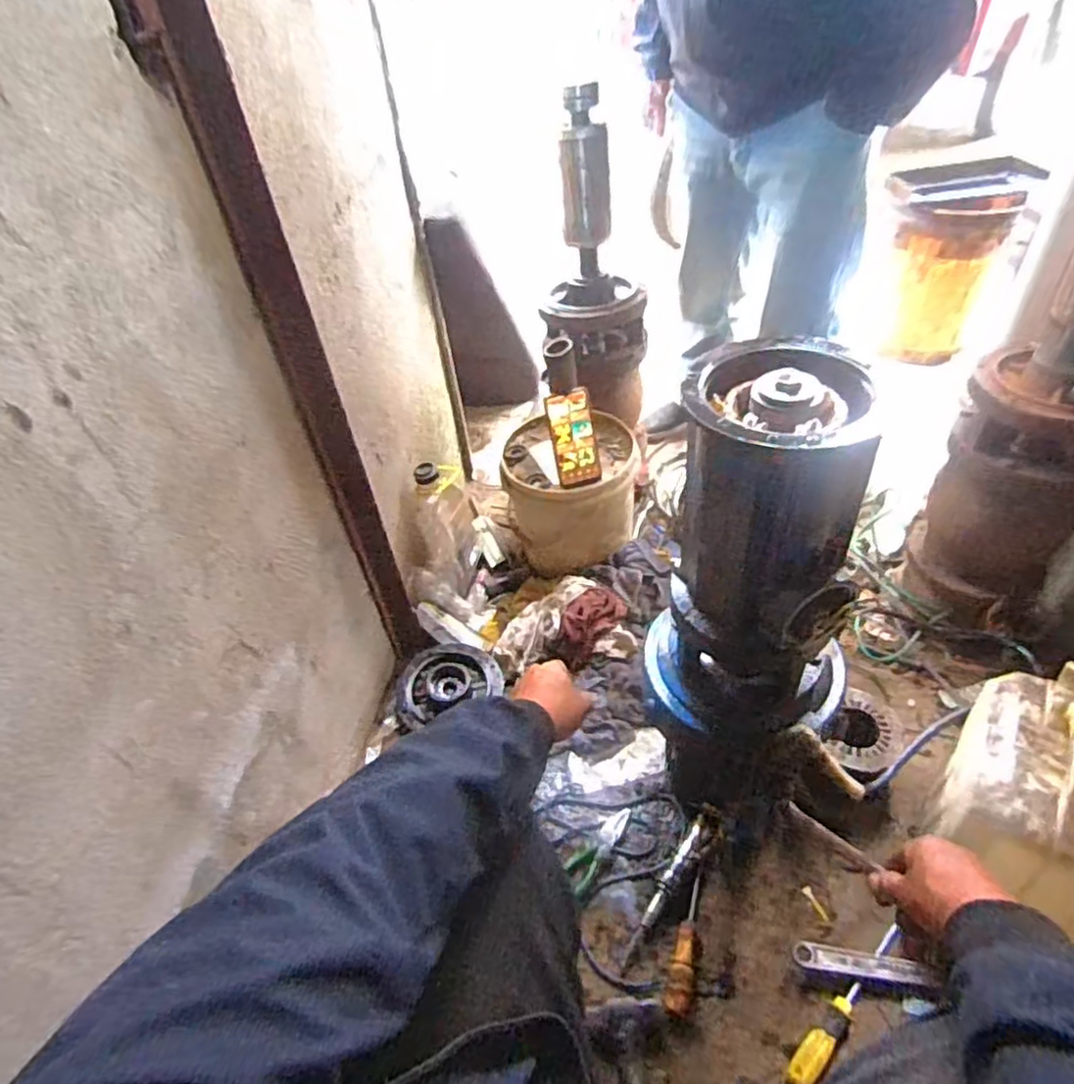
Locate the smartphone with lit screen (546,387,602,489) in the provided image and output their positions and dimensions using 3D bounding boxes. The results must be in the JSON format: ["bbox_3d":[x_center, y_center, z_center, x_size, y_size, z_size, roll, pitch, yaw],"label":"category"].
[{"bbox_3d":[0.067,-0.180,1.168,0.078,0.165,0.014,-15,20,-11],"label":"smartphone with lit screen"}]

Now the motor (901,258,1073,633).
[{"bbox_3d":[0.742,-0.200,0.943,0.239,0.701,0.204,-37,52,-27],"label":"motor"}]

